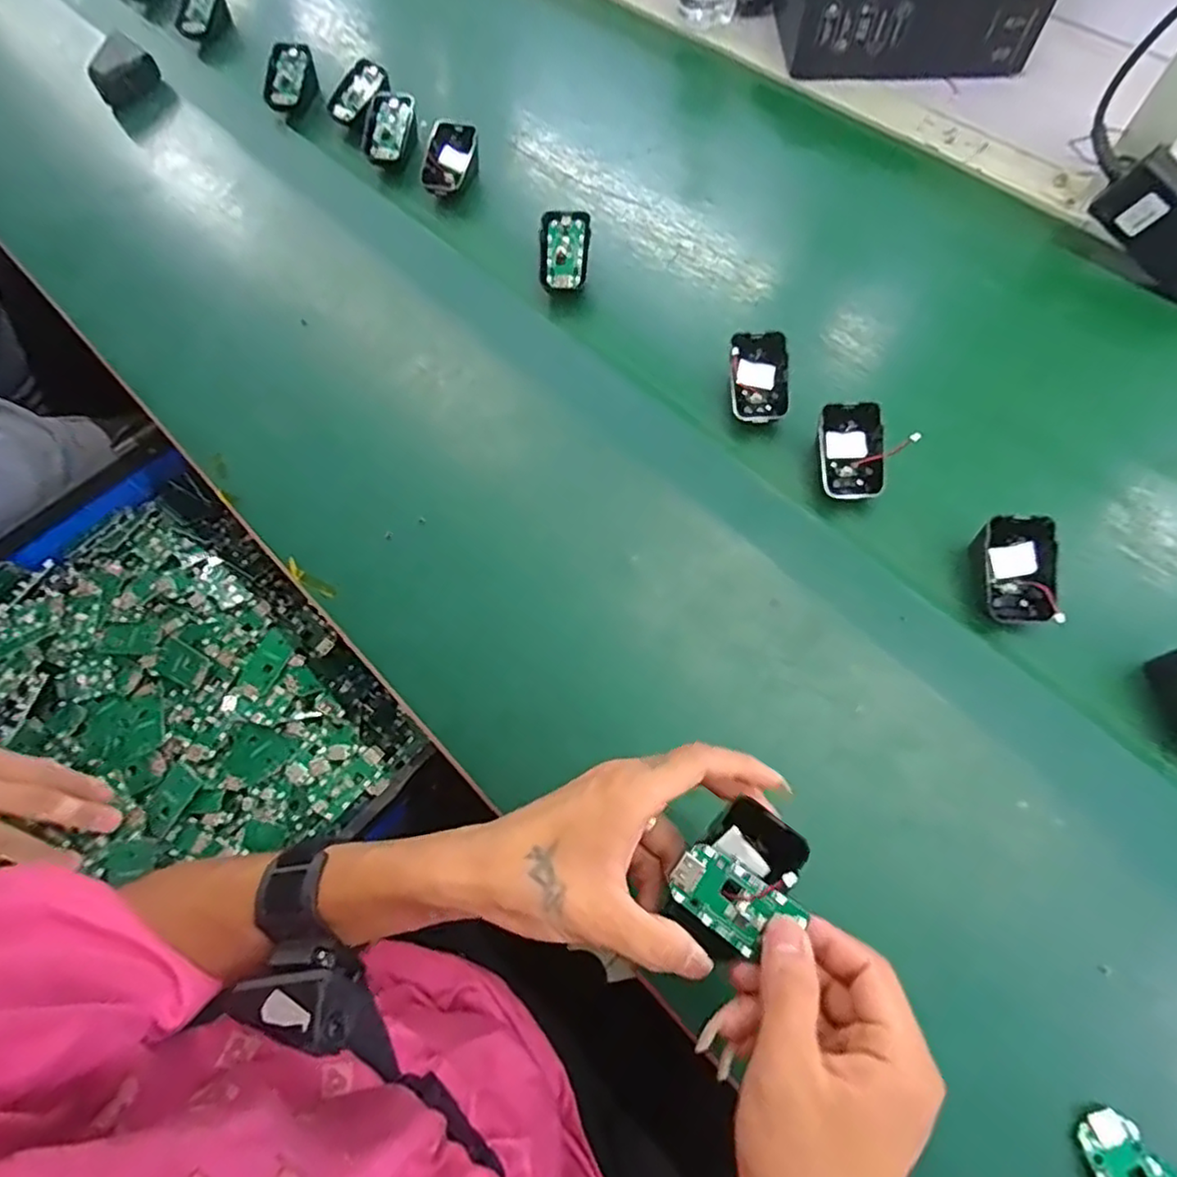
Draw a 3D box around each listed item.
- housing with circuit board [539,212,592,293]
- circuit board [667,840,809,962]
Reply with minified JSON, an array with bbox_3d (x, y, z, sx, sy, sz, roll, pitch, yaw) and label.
[{"bbox_3d":[-0.021,-0.293,0.566,0.041,0.020,0.066,3,90,-5],"label":"housing with circuit board"},{"bbox_3d":[0.066,0.143,0.296,0.055,0.005,0.033,37,86,7],"label":"circuit board"}]

